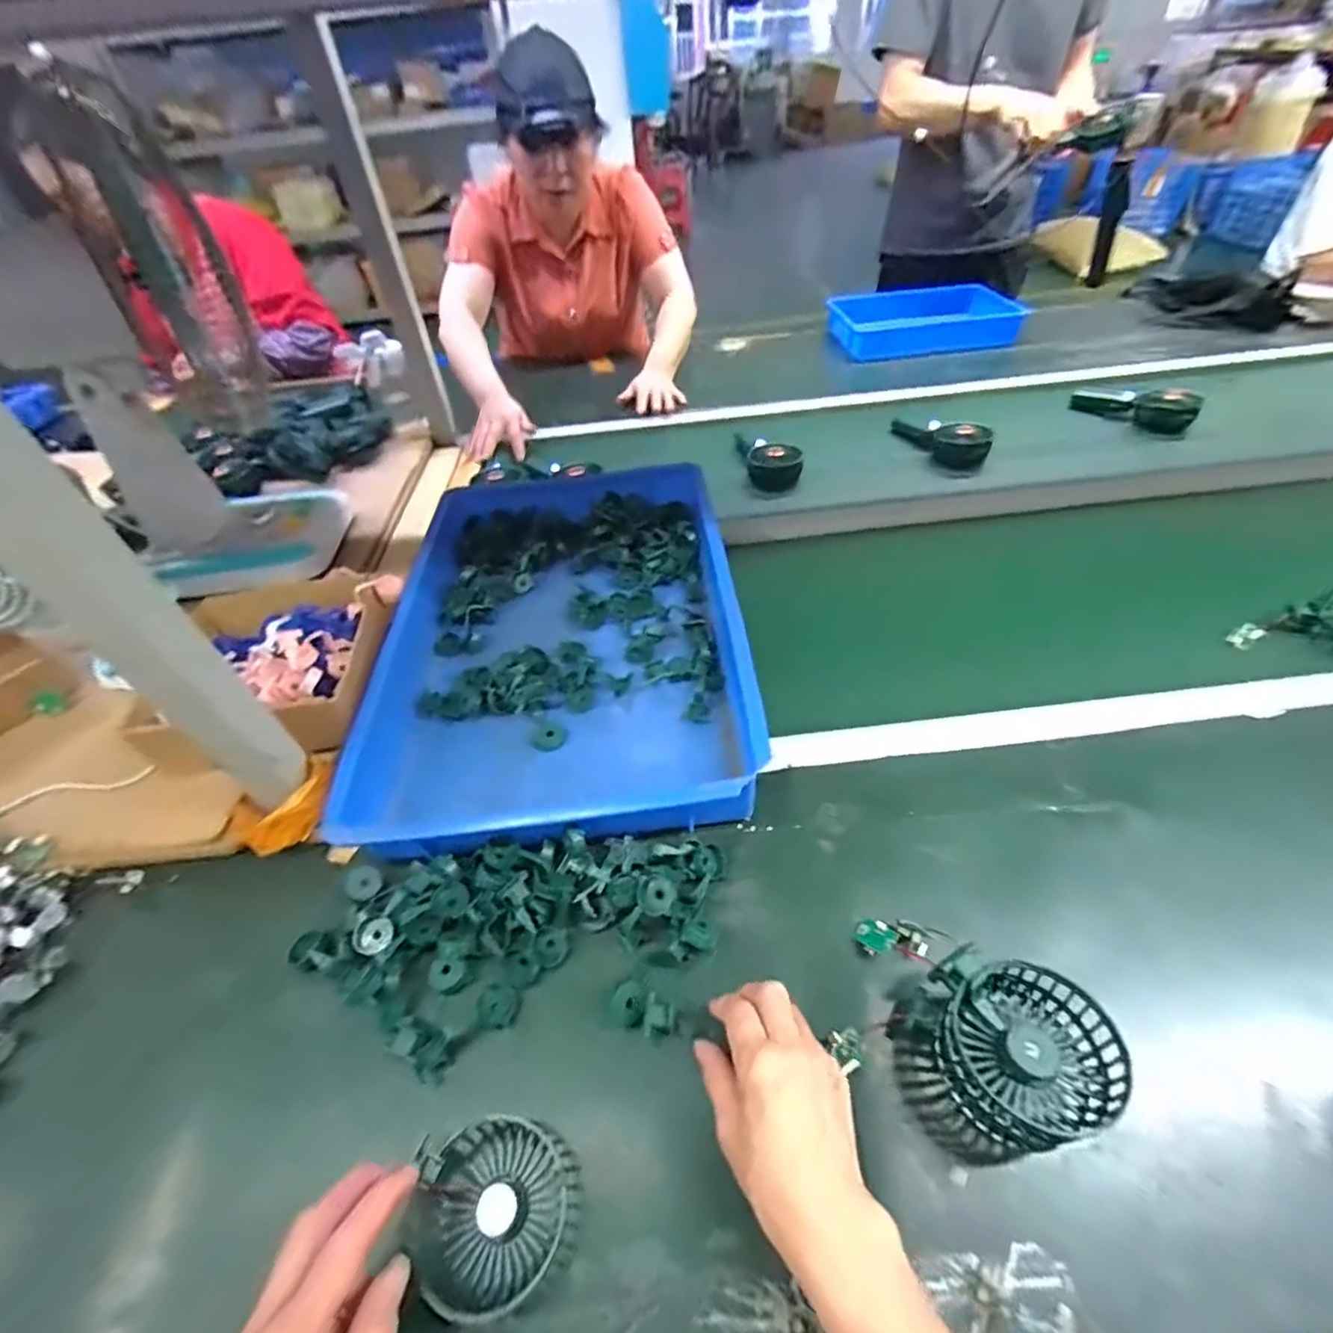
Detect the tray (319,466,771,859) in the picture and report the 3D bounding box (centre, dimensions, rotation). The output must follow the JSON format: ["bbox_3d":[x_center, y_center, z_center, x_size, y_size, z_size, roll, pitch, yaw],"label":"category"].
[{"bbox_3d":[-0.115,-0.061,0.685,0.373,0.072,0.553,-6,49,0],"label":"tray"}]

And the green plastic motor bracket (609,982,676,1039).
[{"bbox_3d":[-0.017,0.246,0.424,0.045,0.027,0.026,22,55,23],"label":"green plastic motor bracket"}]

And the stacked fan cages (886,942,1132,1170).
[{"bbox_3d":[0.210,0.240,0.373,0.110,0.075,0.101,-10,49,-3],"label":"stacked fan cages"}]

